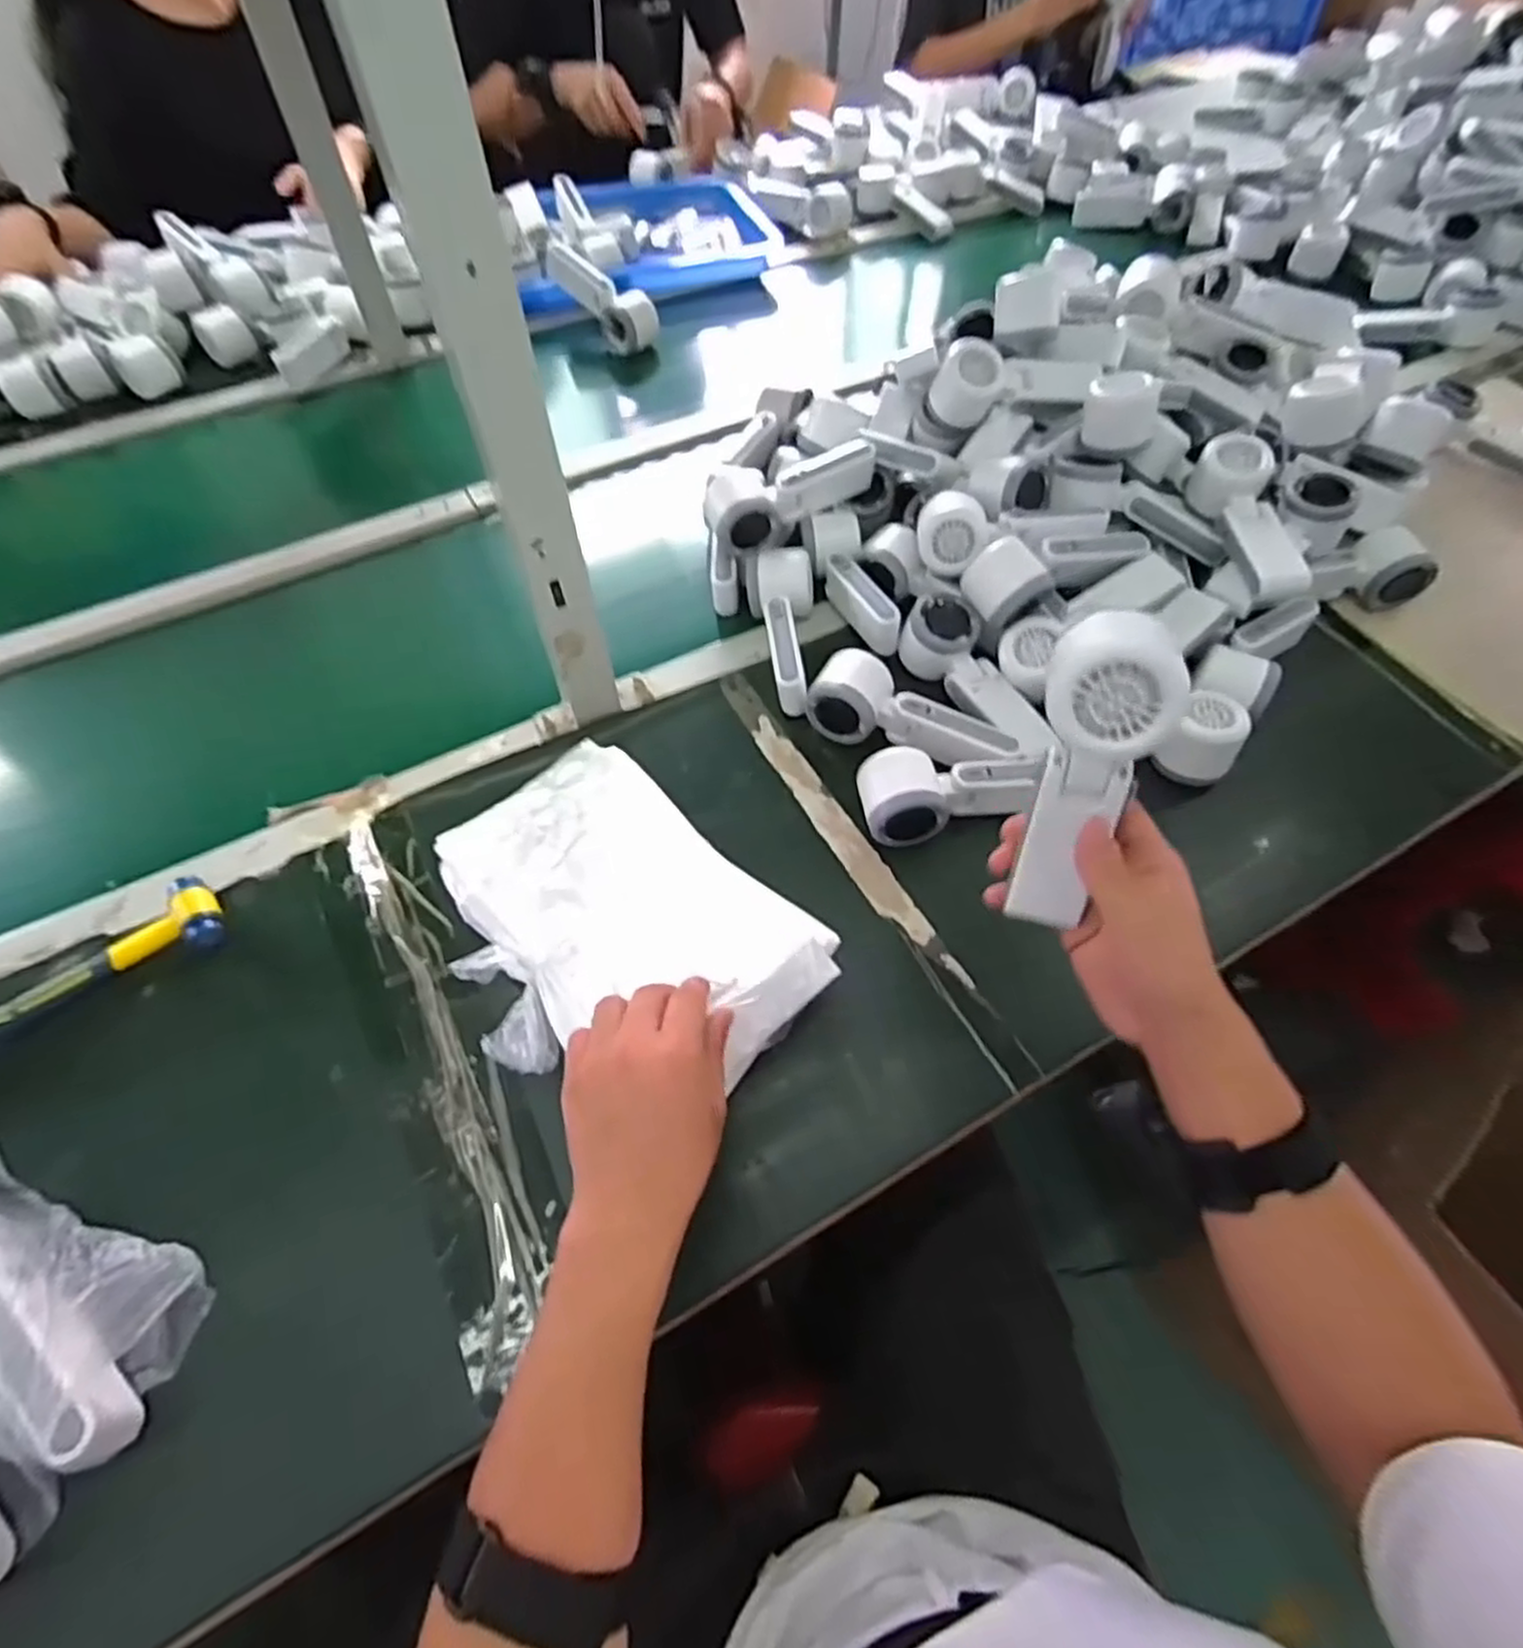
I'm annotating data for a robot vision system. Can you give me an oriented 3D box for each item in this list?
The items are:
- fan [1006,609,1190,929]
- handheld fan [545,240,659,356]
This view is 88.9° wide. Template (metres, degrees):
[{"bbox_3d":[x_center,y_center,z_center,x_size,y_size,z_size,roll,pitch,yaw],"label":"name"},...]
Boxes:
[{"bbox_3d":[0.156,-0.022,0.385,0.054,0.166,0.050,5,35,3],"label":"fan"},{"bbox_3d":[-0.216,-0.684,0.994,0.194,0.056,0.059,44,68,8],"label":"handheld fan"}]

